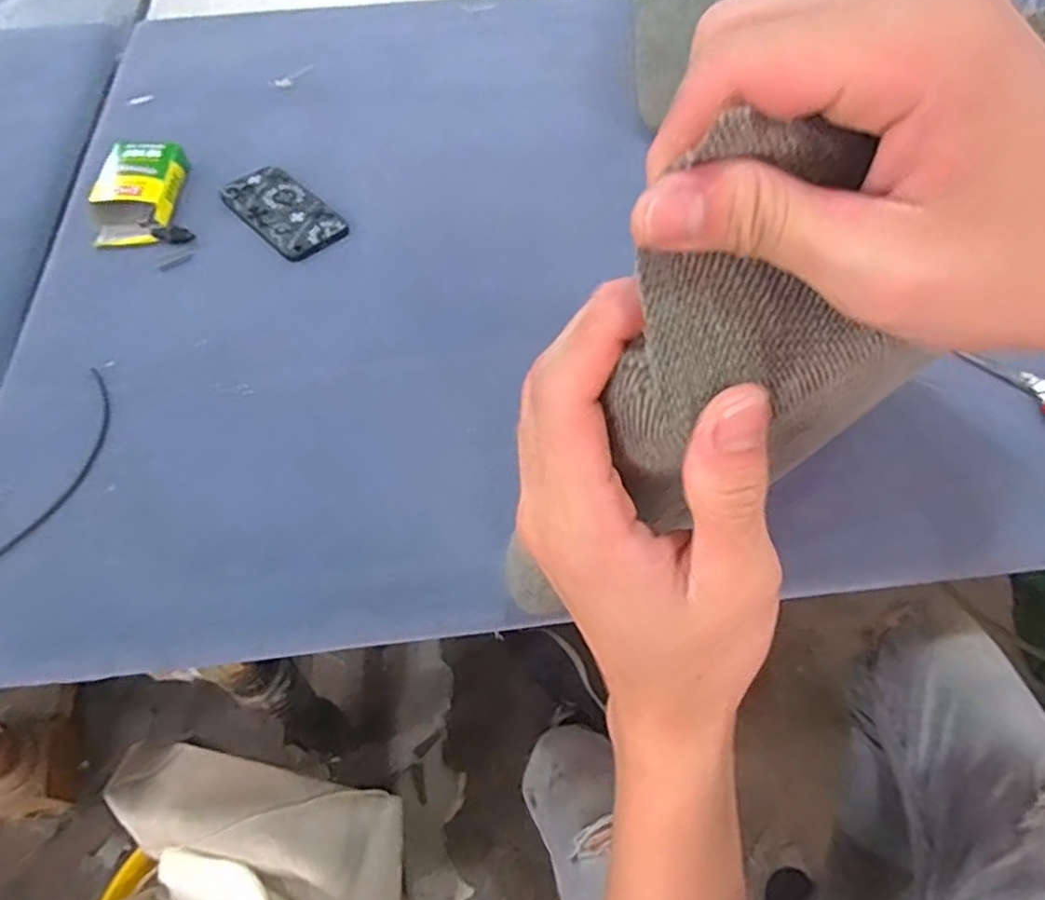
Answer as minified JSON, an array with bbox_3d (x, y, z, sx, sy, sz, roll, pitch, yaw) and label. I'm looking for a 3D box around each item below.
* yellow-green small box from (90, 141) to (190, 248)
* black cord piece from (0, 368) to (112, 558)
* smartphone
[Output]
[{"bbox_3d":[-0.437,-0.293,0.789,0.083,0.032,0.142,0,57,1],"label":"yellow-green small box"},{"bbox_3d":[-0.414,0.019,0.622,0.050,0.004,0.215,12,61,1],"label":"black cord piece"},{"bbox_3d":[-0.272,-0.272,0.790,0.079,0.005,0.167,-38,64,-21],"label":"smartphone"}]

